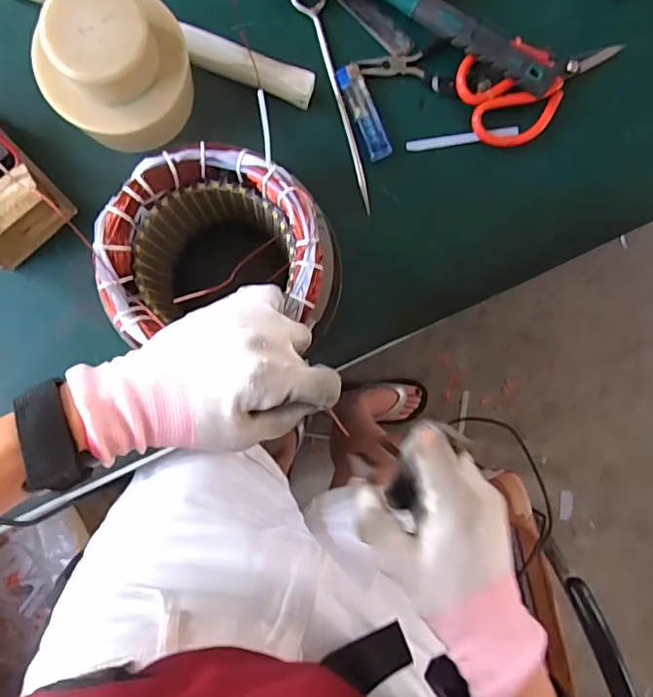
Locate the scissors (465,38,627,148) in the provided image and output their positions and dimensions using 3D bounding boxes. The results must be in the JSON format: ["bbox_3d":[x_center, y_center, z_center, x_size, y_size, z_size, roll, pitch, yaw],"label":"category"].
[{"bbox_3d":[0.205,-0.253,0.505,0.156,0.016,0.087,-26,92,-3],"label":"scissors"}]

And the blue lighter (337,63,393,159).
[{"bbox_3d":[0.036,-0.219,0.501,0.023,0.014,0.086,-24,92,-3],"label":"blue lighter"}]

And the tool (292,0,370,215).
[{"bbox_3d":[0.006,-0.232,0.499,0.031,0.014,0.211,-13,91,-3],"label":"tool"}]

